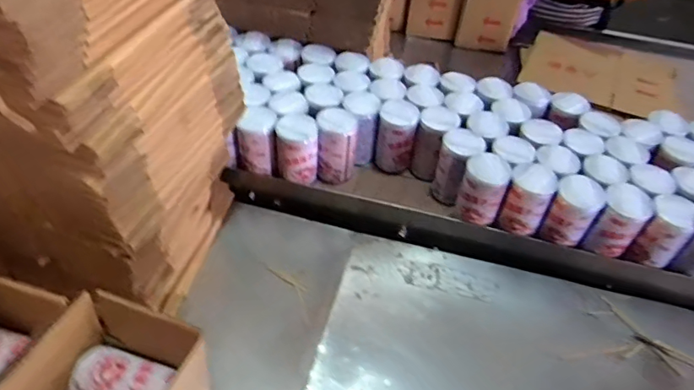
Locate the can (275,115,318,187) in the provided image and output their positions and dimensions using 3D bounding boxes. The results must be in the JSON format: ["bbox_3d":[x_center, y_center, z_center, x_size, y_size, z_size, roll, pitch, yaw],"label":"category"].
[{"bbox_3d":[-0.080,-0.077,0.825,0.065,0.090,0.073,-1,46,-7],"label":"can"}]

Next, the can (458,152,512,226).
[{"bbox_3d":[0.201,-0.008,0.745,0.063,0.091,0.064,3,46,-3],"label":"can"}]

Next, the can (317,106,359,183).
[{"bbox_3d":[-0.018,-0.081,0.846,0.061,0.111,0.064,3,46,-3],"label":"can"}]

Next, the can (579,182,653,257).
[{"bbox_3d":[0.390,0.039,0.728,0.060,0.099,0.060,3,46,-3],"label":"can"}]

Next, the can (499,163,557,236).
[{"bbox_3d":[0.272,0.007,0.760,0.067,0.092,0.062,21,48,14],"label":"can"}]

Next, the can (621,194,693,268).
[{"bbox_3d":[0.446,0.054,0.714,0.067,0.100,0.056,29,50,21],"label":"can"}]

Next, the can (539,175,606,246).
[{"bbox_3d":[0.332,0.027,0.743,0.069,0.097,0.055,35,52,25],"label":"can"}]

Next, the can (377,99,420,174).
[{"bbox_3d":[0.085,-0.098,0.878,0.066,0.110,0.073,10,46,4],"label":"can"}]

